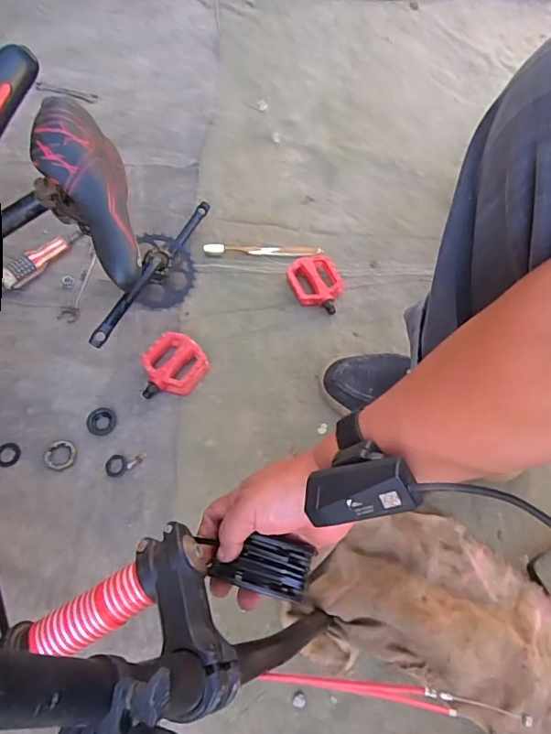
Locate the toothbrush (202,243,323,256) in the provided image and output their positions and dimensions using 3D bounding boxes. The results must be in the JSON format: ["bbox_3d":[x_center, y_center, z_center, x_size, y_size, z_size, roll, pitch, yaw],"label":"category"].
[{"bbox_3d":[-0.018,-0.183,0.789,0.181,0.015,0.017,-2,63,-4],"label":"toothbrush"}]

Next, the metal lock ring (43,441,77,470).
[{"bbox_3d":[-0.265,0.108,0.627,0.039,0.004,0.036,1,63,-2],"label":"metal lock ring"}]

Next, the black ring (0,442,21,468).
[{"bbox_3d":[-0.332,0.108,0.630,0.032,0.004,0.030,1,63,-2],"label":"black ring"}]

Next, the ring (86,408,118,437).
[{"bbox_3d":[-0.222,0.069,0.651,0.036,0.010,0.037,1,63,-2],"label":"ring"}]

